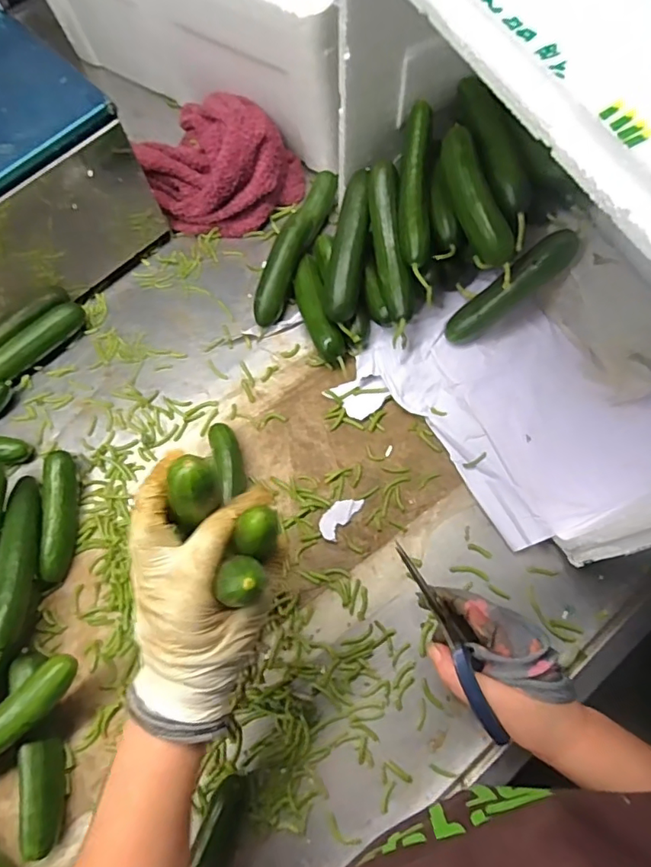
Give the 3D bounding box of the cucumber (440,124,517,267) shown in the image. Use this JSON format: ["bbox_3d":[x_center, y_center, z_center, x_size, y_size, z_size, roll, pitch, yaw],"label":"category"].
[{"bbox_3d":[0.130,-0.207,0.446,0.030,0.027,0.127,-19,83,-8],"label":"cucumber"}]

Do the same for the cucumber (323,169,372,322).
[{"bbox_3d":[0.023,-0.184,0.507,0.036,0.034,0.147,9,90,3],"label":"cucumber"}]

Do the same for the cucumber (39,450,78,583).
[{"bbox_3d":[-0.247,0.076,0.475,0.025,0.032,0.114,-6,70,0],"label":"cucumber"}]

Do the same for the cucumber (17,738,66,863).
[{"bbox_3d":[-0.219,0.281,0.399,0.025,0.022,0.076,-13,69,-6],"label":"cucumber"}]

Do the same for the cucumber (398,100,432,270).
[{"bbox_3d":[0.083,-0.224,0.470,0.028,0.029,0.143,2,85,1],"label":"cucumber"}]

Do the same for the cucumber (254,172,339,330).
[{"bbox_3d":[-0.029,-0.208,0.559,0.031,0.058,0.197,20,73,9],"label":"cucumber"}]

